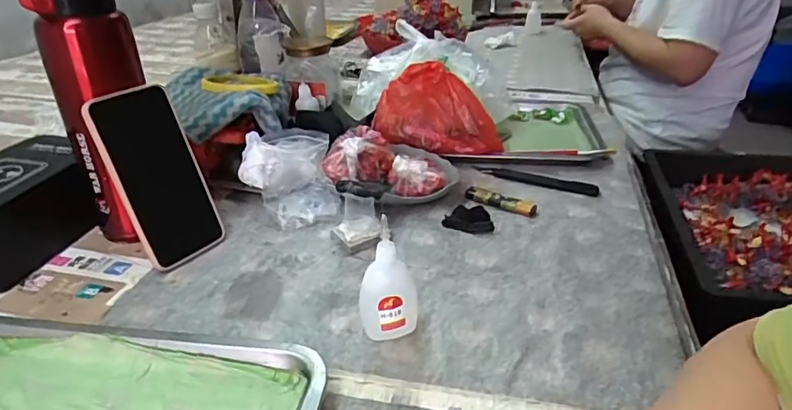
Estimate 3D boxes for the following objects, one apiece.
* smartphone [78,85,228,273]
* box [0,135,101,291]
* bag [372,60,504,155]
[{"bbox_3d":[-0.220,-0.027,0.491,0.075,0.162,0.014,-31,24,-36],"label":"smartphone"},{"bbox_3d":[-0.372,0.004,0.519,0.097,0.078,0.157,9,31,15],"label":"box"},{"bbox_3d":[0.053,-0.111,0.662,0.160,0.120,0.058,2,30,3],"label":"bag"}]

